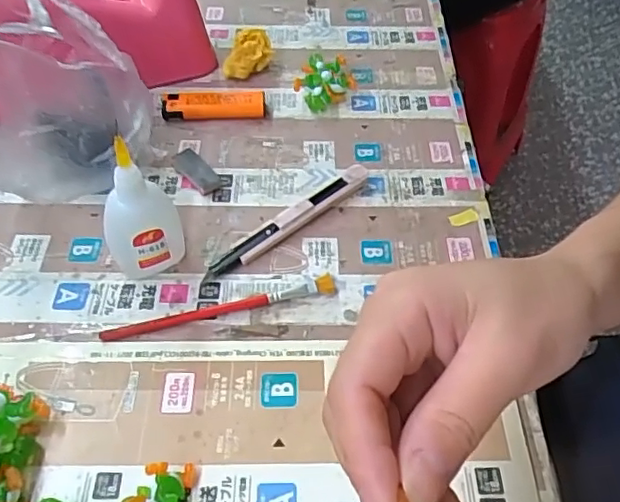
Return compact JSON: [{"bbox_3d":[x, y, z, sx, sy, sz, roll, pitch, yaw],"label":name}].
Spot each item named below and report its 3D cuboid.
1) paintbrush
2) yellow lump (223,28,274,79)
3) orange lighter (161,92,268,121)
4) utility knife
[{"bbox_3d":[-0.054,0.034,0.358,0.140,0.006,0.012,-11,53,-10],"label":"paintbrush"},{"bbox_3d":[-0.051,-0.162,0.491,0.030,0.031,0.035,16,53,12],"label":"yellow lump"},{"bbox_3d":[-0.075,-0.113,0.463,0.079,0.017,0.017,1,52,-1],"label":"orange lighter"},{"bbox_3d":[-0.013,-0.020,0.396,0.134,0.013,0.015,-33,59,-24],"label":"utility knife"}]

